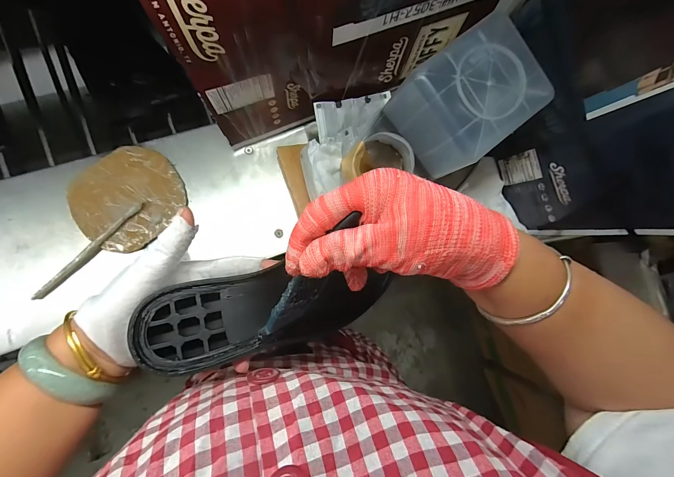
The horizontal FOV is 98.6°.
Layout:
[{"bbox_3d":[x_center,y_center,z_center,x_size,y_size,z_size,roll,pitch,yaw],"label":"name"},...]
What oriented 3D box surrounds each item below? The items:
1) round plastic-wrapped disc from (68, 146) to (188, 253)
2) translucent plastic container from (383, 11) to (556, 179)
[{"bbox_3d":[-0.317,-0.063,0.440,0.139,0.023,0.151,1,86,-9],"label":"round plastic-wrapped disc"},{"bbox_3d":[0.173,-0.180,0.383,0.145,0.098,0.127,-36,92,-9],"label":"translucent plastic container"}]

